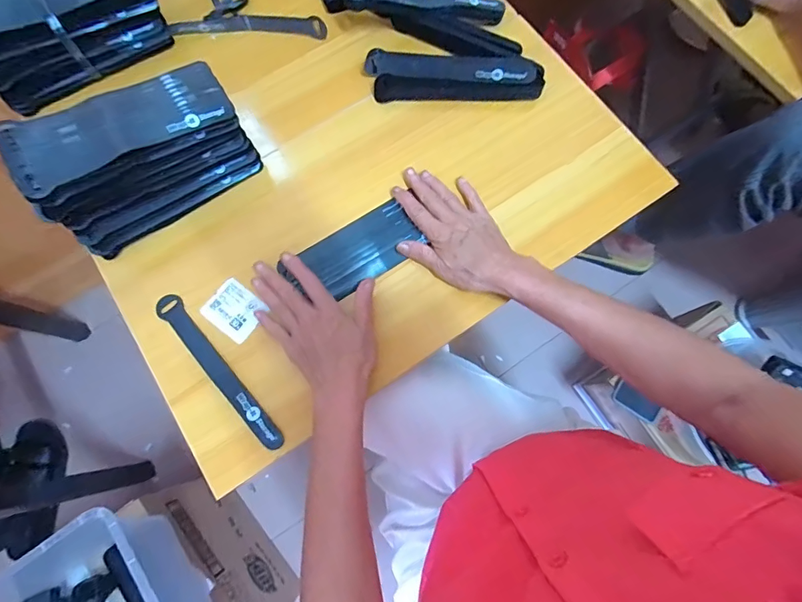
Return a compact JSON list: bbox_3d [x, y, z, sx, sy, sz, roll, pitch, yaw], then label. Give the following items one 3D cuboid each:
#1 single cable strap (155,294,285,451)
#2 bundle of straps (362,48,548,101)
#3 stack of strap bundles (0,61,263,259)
[{"bbox_3d":[-0.186,0.069,0.424,0.024,0.006,0.197,-36,76,-24],"label":"single cable strap"},{"bbox_3d":[0.065,-0.269,0.501,0.208,0.034,0.046,4,76,1],"label":"bundle of straps"},{"bbox_3d":[-0.268,-0.156,0.433,0.200,0.100,0.102,-36,79,-9],"label":"stack of strap bundles"}]

